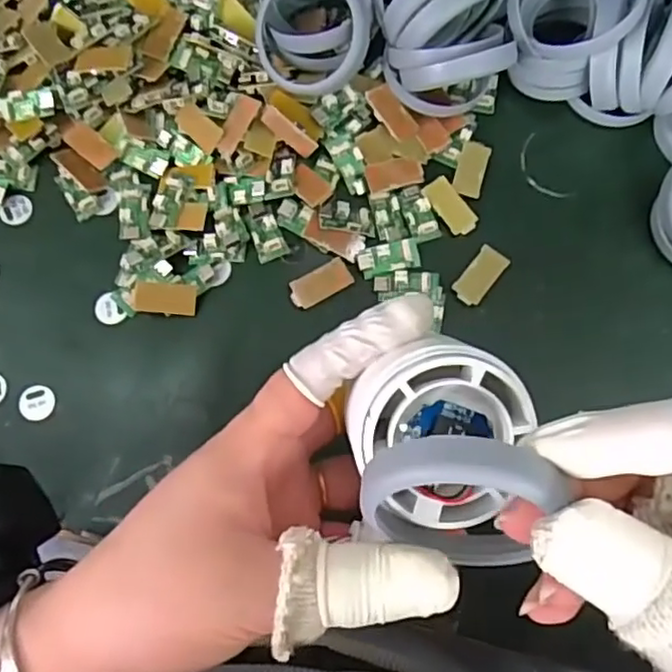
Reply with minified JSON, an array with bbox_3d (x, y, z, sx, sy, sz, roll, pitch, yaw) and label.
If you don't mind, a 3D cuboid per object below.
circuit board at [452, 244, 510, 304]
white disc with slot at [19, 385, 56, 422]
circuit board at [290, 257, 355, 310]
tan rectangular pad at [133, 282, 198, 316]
[{"bbox_3d":[0.075,-0.031,0.332,0.016,0.004,0.033,36,76,10],"label":"circuit board"},{"bbox_3d":[-0.147,0.033,0.317,0.016,0.004,0.017,0,73,0],"label":"white disc with slot"},{"bbox_3d":[-0.008,-0.027,0.329,0.033,0.005,0.016,-31,76,-9],"label":"circuit board"},{"bbox_3d":[-0.085,-0.019,0.323,0.031,0.004,0.015,5,91,4],"label":"tan rectangular pad"}]

